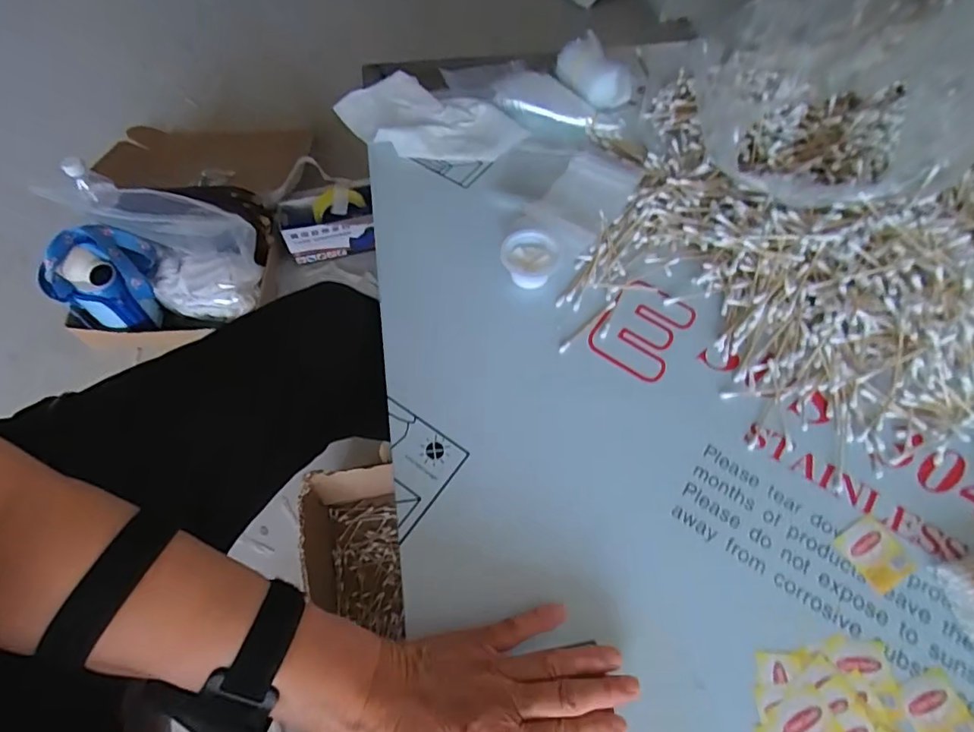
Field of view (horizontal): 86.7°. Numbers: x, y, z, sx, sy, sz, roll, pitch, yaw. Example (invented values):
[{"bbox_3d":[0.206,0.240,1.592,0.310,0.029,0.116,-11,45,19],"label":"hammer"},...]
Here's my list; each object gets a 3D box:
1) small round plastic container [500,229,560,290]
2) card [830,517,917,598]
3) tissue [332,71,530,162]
[{"bbox_3d":[0.038,-0.098,0.469,0.049,0.028,0.042,33,68,15],"label":"small round plastic container"},{"bbox_3d":[0.280,0.136,0.371,0.040,0.004,0.043,-28,67,-13],"label":"card"},{"bbox_3d":[-0.066,-0.264,0.555,0.196,0.025,0.091,15,65,7],"label":"tissue"}]

